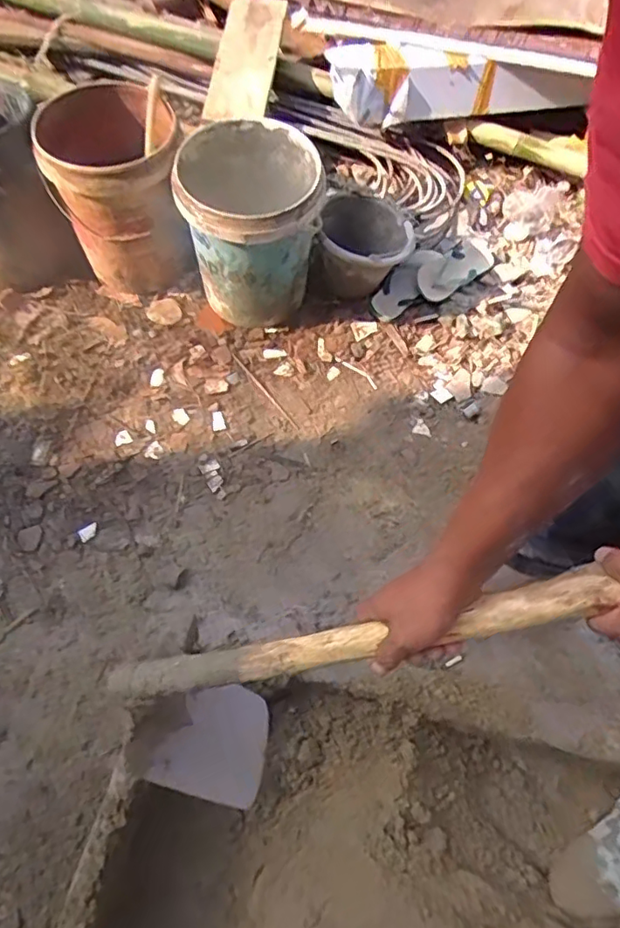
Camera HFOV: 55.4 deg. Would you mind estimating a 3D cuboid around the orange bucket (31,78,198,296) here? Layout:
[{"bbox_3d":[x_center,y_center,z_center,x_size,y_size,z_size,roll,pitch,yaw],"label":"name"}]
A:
[{"bbox_3d":[-0.448,-0.644,1.413,0.287,0.370,0.352,-15,62,-11],"label":"orange bucket"}]

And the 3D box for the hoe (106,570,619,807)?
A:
[{"bbox_3d":[0.034,0.228,0.657,0.588,0.175,0.144,-31,59,27],"label":"hoe"}]

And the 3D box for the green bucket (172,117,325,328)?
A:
[{"bbox_3d":[-0.132,-0.543,1.376,0.305,0.372,0.341,-11,61,-8],"label":"green bucket"}]

